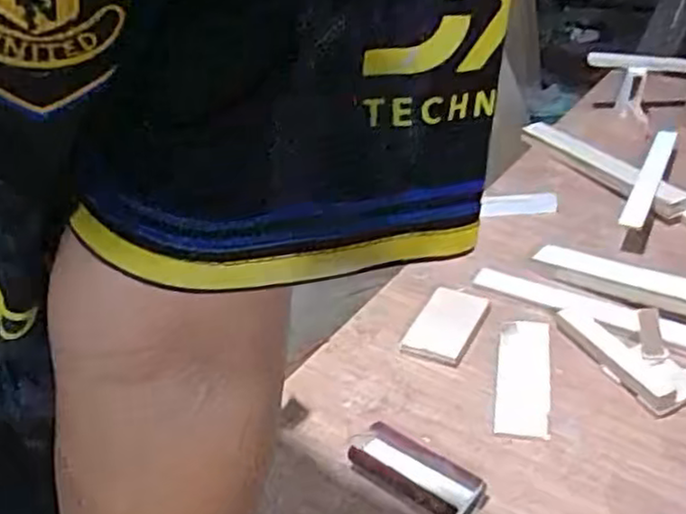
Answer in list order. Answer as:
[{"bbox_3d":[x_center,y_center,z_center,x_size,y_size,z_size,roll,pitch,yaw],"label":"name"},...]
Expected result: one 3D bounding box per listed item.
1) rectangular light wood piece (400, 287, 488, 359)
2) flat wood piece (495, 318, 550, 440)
[{"bbox_3d":[0.096,0.062,0.672,0.056,0.010,0.089,16,40,28],"label":"rectangular light wood piece"},{"bbox_3d":[0.156,0.100,0.618,0.044,0.012,0.127,3,35,12],"label":"flat wood piece"}]

